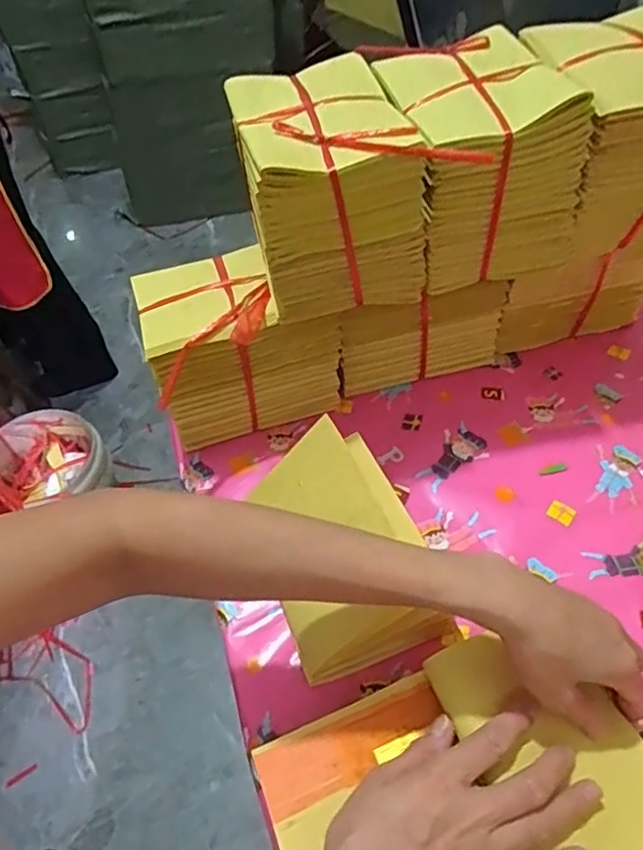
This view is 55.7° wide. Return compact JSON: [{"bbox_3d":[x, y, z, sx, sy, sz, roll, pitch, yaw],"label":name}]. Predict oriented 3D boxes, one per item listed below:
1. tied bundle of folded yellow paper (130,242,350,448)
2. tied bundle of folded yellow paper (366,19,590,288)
[{"bbox_3d":[-0.080,-0.083,0.574,0.159,0.143,0.124,-18,53,-9],"label":"tied bundle of folded yellow paper"},{"bbox_3d":[0.126,-0.216,0.503,0.129,0.133,0.166,-10,52,-3],"label":"tied bundle of folded yellow paper"}]

